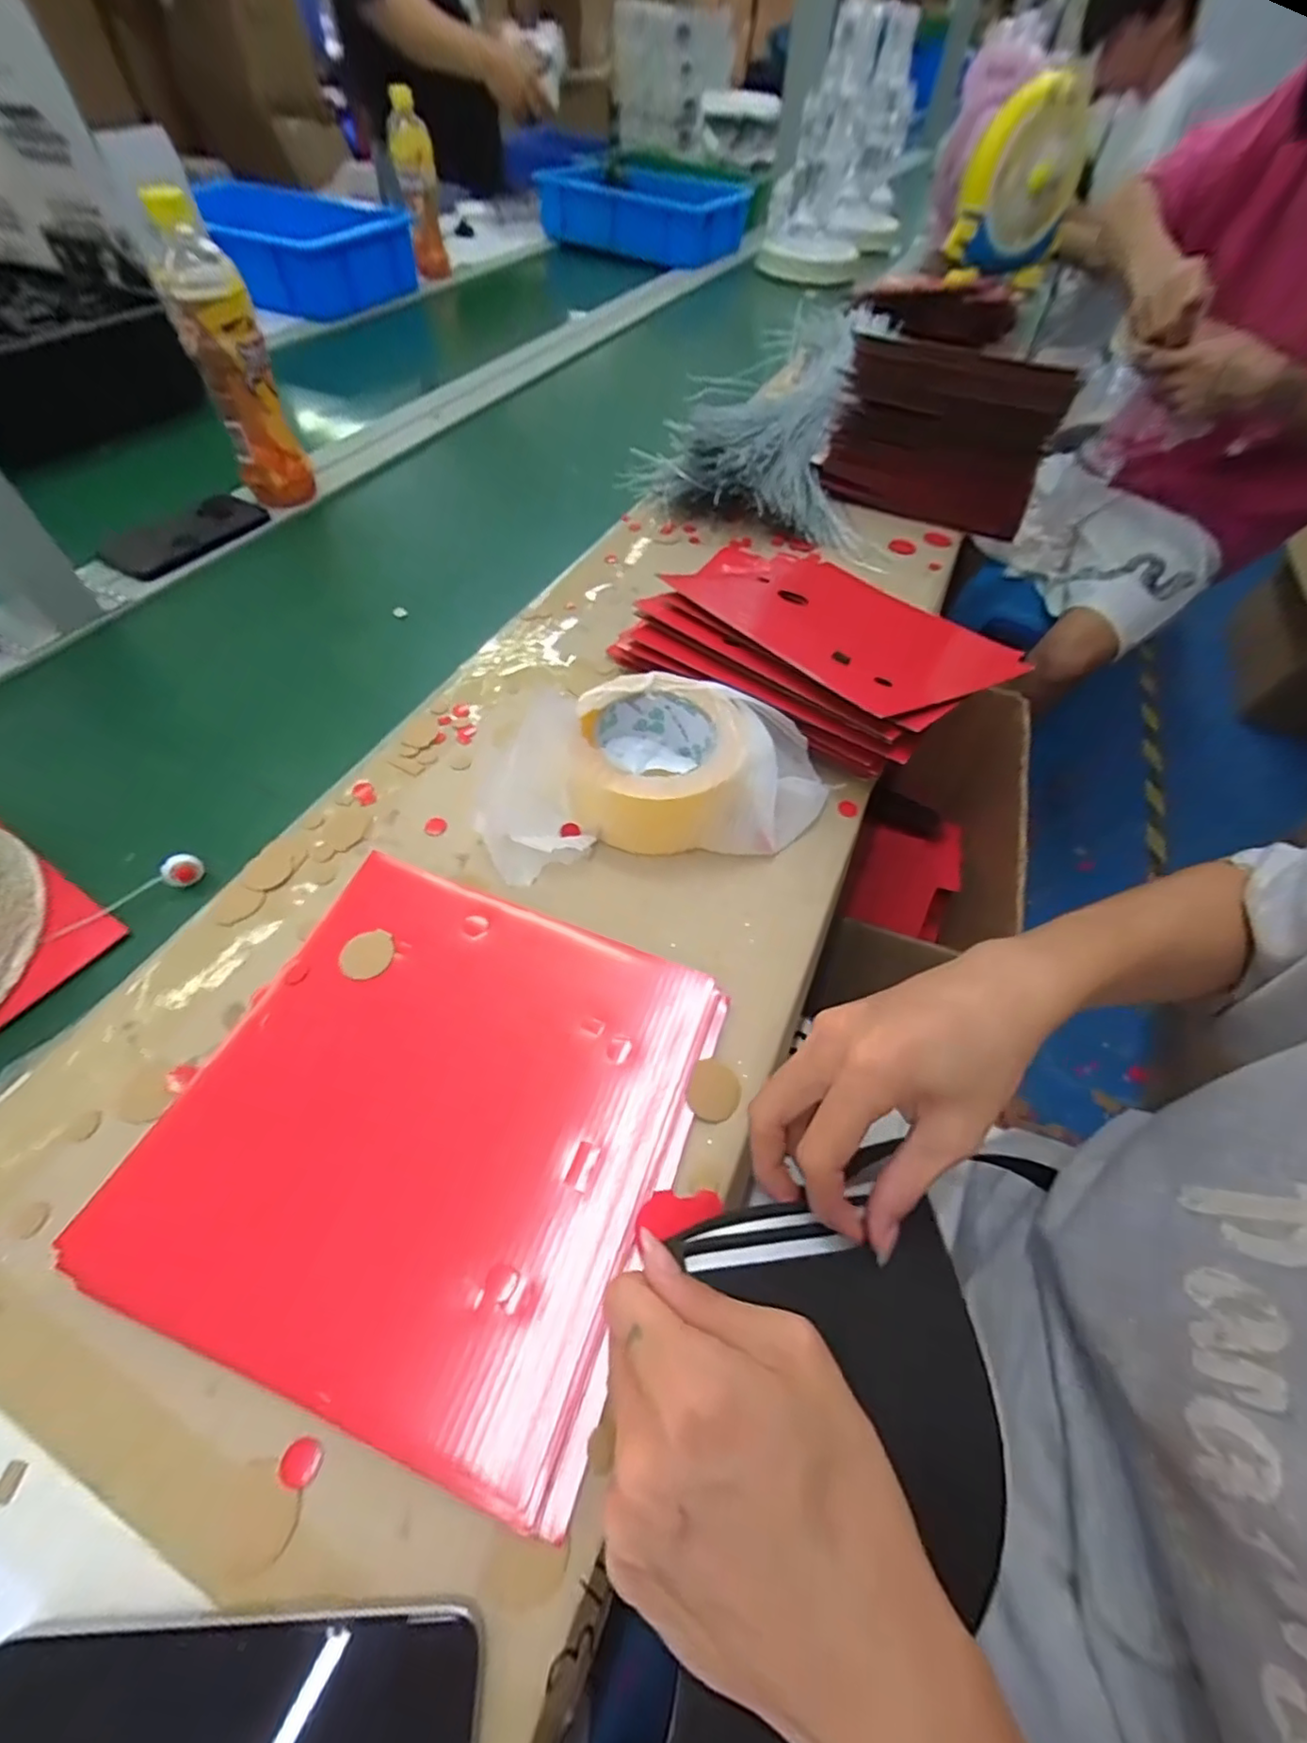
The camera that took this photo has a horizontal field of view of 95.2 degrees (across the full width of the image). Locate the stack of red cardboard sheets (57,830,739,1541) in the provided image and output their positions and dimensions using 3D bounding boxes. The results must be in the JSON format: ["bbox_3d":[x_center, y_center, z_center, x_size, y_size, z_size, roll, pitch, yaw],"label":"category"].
[{"bbox_3d":[-0.106,0.114,0.291,0.231,0.014,0.223,18,57,10],"label":"stack of red cardboard sheets"}]

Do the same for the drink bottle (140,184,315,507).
[{"bbox_3d":[-0.387,-0.463,0.557,0.066,0.210,0.066,-23,59,-16],"label":"drink bottle"}]

